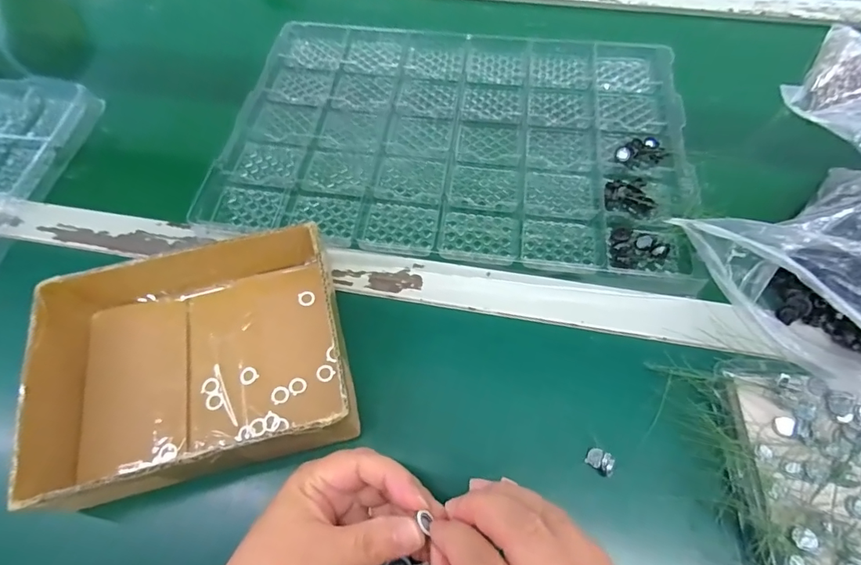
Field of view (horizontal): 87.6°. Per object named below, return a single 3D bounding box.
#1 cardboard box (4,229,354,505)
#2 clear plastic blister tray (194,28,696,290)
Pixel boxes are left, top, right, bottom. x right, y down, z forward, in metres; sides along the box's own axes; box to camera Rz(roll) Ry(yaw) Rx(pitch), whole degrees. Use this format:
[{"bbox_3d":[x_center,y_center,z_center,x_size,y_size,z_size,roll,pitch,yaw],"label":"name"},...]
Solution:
[{"bbox_3d":[-0.168,0.055,0.324,0.200,0.061,0.156,-12,62,-5],"label":"cardboard box"},{"bbox_3d":[0.024,-0.155,0.454,0.432,0.021,0.298,7,62,6],"label":"clear plastic blister tray"}]

